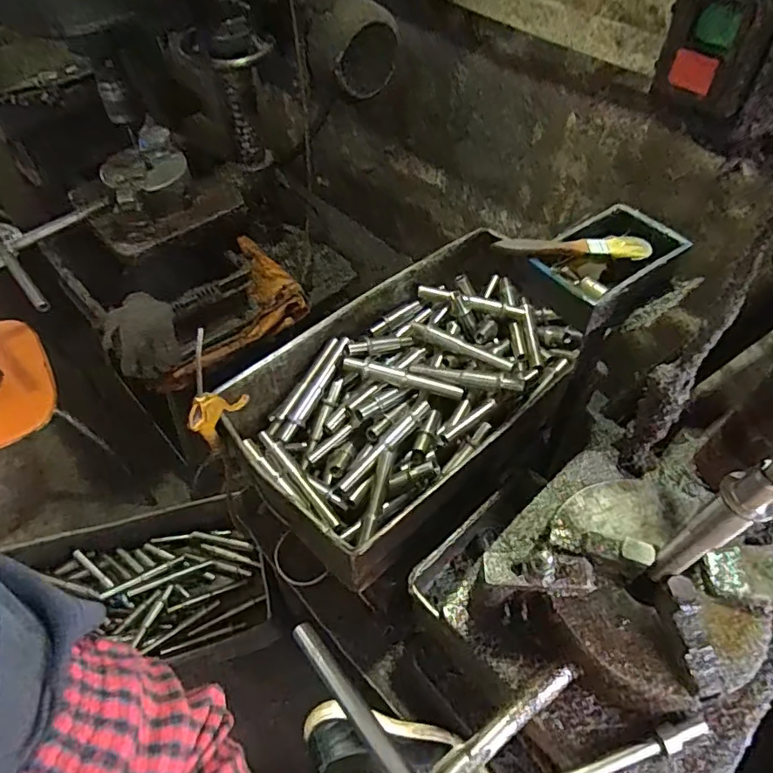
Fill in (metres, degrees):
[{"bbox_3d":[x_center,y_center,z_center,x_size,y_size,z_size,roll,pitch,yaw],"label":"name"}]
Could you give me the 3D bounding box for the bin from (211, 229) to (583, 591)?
[{"bbox_3d":[0.065,-0.023,0.844,0.593,0.126,0.304,-39,63,-25],"label":"bin"}]

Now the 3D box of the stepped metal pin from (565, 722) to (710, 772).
[{"bbox_3d":[0.202,0.313,0.461,0.153,0.012,0.018,-15,55,-11],"label":"stepped metal pin"}]

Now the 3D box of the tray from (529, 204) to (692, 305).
[{"bbox_3d":[0.233,-0.130,0.580,0.143,0.058,0.093,-29,59,-20],"label":"tray"}]

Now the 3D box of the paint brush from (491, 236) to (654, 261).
[{"bbox_3d":[0.192,-0.141,0.560,0.160,0.022,0.022,-4,54,-3],"label":"paint brush"}]

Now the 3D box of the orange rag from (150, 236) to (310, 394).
[{"bbox_3d":[-0.391,-0.174,1.235,0.380,0.097,0.255,-30,59,-20],"label":"orange rag"}]

